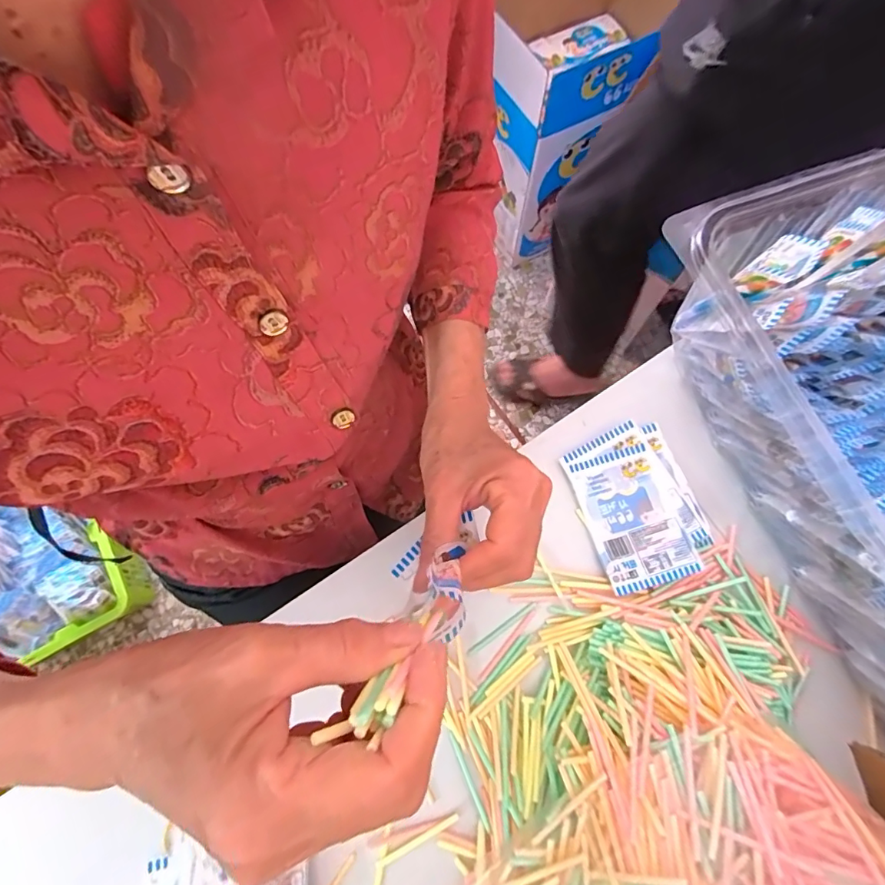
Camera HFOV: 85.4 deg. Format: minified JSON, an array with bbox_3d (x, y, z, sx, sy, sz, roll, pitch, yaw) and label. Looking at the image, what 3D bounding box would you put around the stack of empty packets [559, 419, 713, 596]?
[{"bbox_3d":[0.152,0.046,0.369,0.088,0.011,0.119,-16,73,-4],"label":"stack of empty packets"}]

